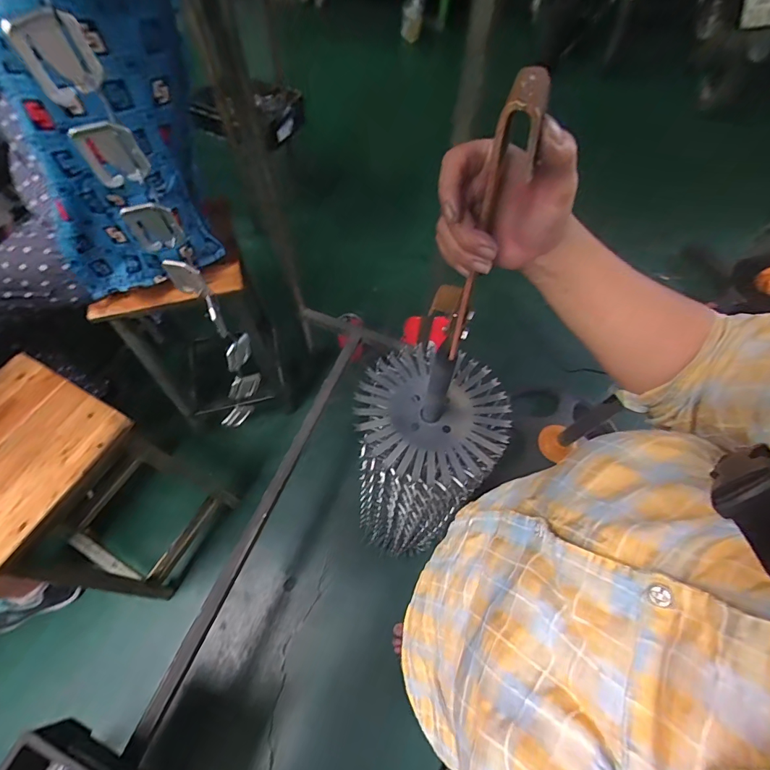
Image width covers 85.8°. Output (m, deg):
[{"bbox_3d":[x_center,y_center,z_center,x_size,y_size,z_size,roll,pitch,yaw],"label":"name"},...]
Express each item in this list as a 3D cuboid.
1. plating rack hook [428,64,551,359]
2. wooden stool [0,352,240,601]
[{"bbox_3d":[0.064,-0.099,0.313,0.033,0.241,0.039,9,62,1],"label":"plating rack hook"},{"bbox_3d":[-0.648,0.248,0.946,0.324,0.577,0.322,24,62,10],"label":"wooden stool"}]

